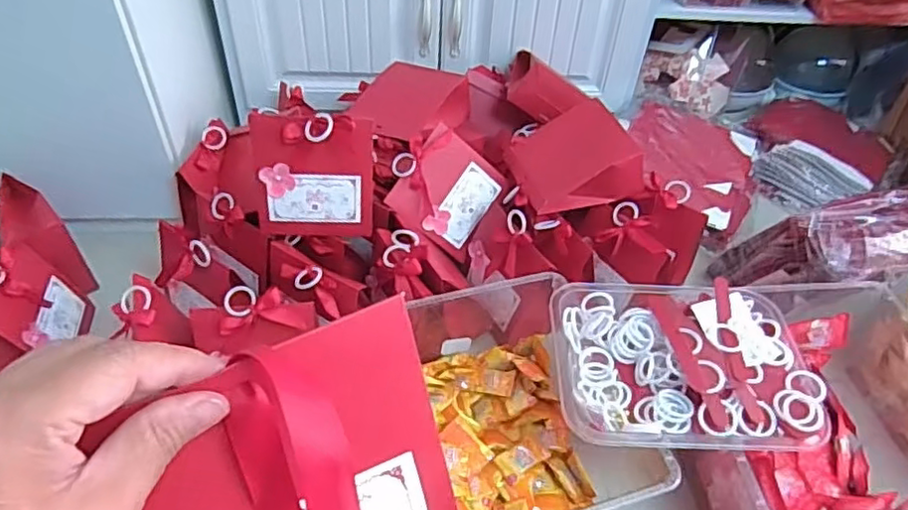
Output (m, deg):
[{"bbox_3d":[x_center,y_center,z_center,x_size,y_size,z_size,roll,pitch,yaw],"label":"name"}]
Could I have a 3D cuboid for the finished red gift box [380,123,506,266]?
[{"bbox_3d":[-0.015,-0.101,0.962,0.151,0.170,0.034,-58,30,-4],"label":"finished red gift box"}]

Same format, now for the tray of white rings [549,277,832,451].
[{"bbox_3d":[0.242,0.111,0.679,0.263,0.056,0.201,5,45,1],"label":"tray of white rings"}]

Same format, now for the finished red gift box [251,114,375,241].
[{"bbox_3d":[-0.186,-0.101,0.821,0.161,0.177,0.044,-3,46,-7],"label":"finished red gift box"}]

